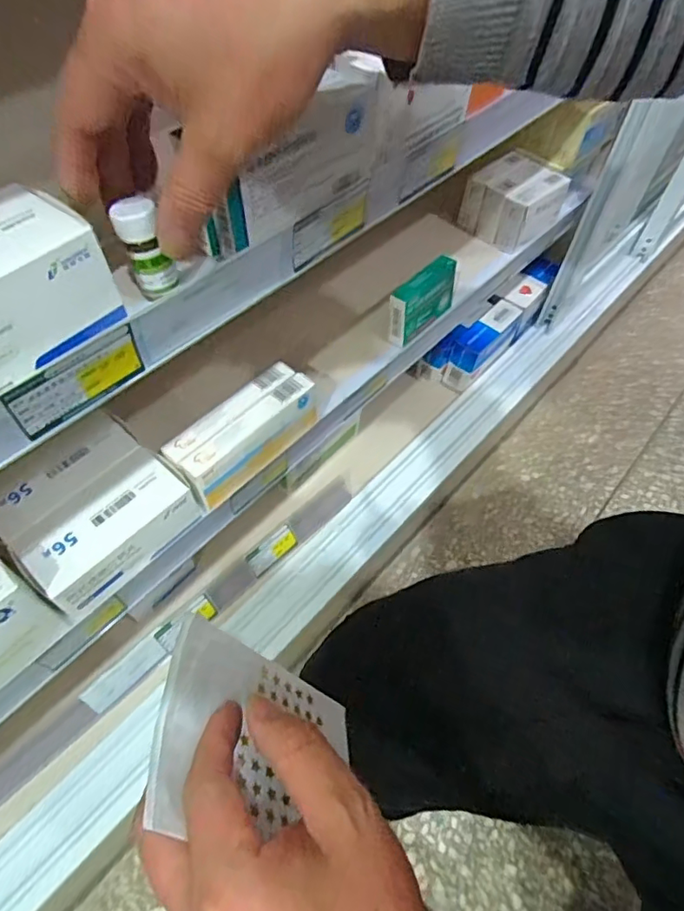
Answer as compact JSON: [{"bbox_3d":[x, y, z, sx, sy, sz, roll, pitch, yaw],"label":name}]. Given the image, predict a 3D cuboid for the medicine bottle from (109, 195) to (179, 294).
[{"bbox_3d":[-0.100,-0.106,0.276,0.021,0.044,0.016,-11,50,-2],"label":"medicine bottle"}]

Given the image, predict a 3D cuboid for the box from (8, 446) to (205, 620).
[{"bbox_3d":[-0.181,0.057,0.423,0.063,0.042,0.123,38,63,21],"label":"box"}]

